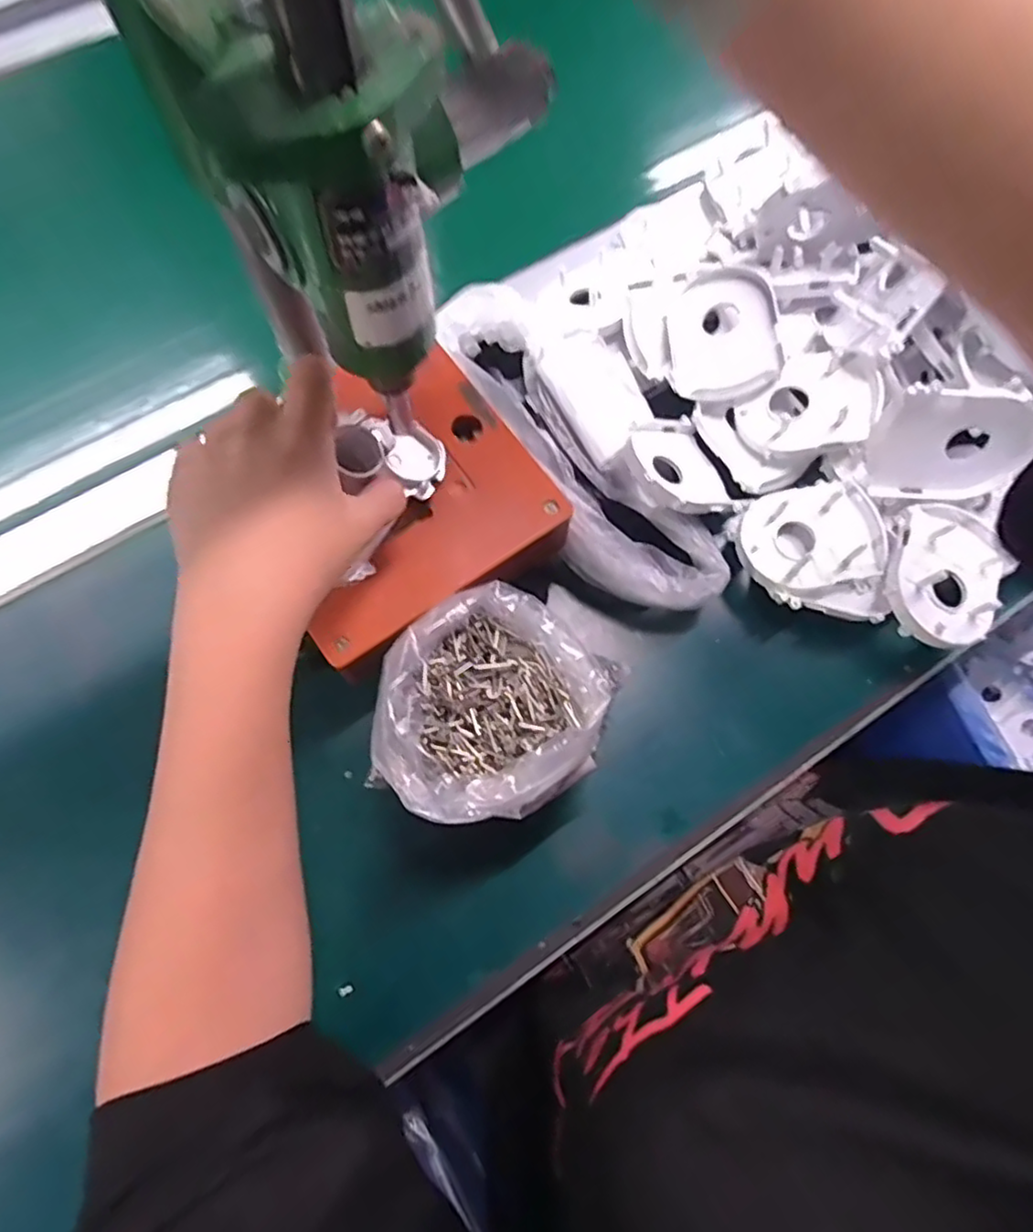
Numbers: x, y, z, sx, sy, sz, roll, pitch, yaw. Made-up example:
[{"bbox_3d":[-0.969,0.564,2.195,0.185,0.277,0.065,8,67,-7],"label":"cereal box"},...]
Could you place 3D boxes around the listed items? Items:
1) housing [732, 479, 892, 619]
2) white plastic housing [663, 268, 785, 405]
[{"bbox_3d":[0.179,-0.041,0.400,0.083,0.018,0.082,1,72,-2],"label":"housing"},{"bbox_3d":[0.133,-0.182,0.431,0.067,0.023,0.083,-13,77,18],"label":"white plastic housing"}]

